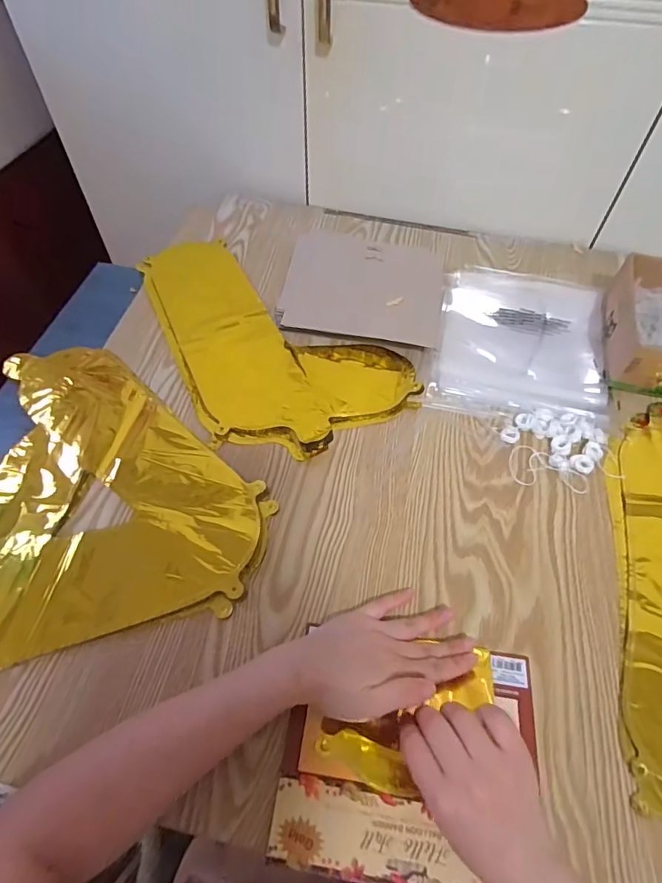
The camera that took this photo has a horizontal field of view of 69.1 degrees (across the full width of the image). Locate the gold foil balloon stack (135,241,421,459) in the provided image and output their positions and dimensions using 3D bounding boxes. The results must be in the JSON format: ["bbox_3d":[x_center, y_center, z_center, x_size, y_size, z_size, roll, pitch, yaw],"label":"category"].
[{"bbox_3d":[-0.083,-0.146,0.614,0.239,0.016,0.382,-24,60,-17],"label":"gold foil balloon stack"}]

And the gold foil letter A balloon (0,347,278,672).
[{"bbox_3d":[-0.265,0.032,0.493,0.354,0.011,0.354,-11,57,-9],"label":"gold foil letter A balloon"}]

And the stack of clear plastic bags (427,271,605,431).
[{"bbox_3d":[0.243,-0.129,0.615,0.207,0.013,0.255,12,56,7],"label":"stack of clear plastic bags"}]

